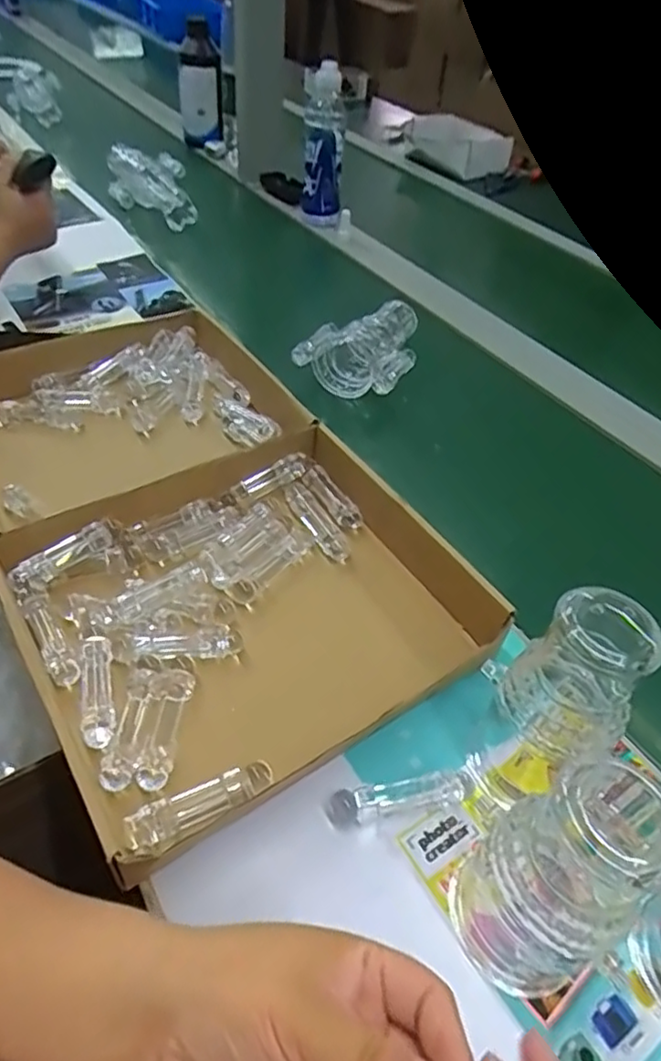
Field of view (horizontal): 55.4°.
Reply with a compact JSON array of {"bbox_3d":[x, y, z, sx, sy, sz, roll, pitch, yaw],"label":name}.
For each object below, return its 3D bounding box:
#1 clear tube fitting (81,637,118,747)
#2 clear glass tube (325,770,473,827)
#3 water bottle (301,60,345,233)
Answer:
[{"bbox_3d":[-0.165,0.115,0.446,0.022,0.018,0.080,-9,48,-14],"label":"clear tube fitting"},{"bbox_3d":[0.049,0.177,0.419,0.098,0.018,0.019,-6,47,-11],"label":"clear glass tube"},{"bbox_3d":[-0.013,-0.643,1.078,0.071,0.231,0.055,5,46,-1],"label":"water bottle"}]

